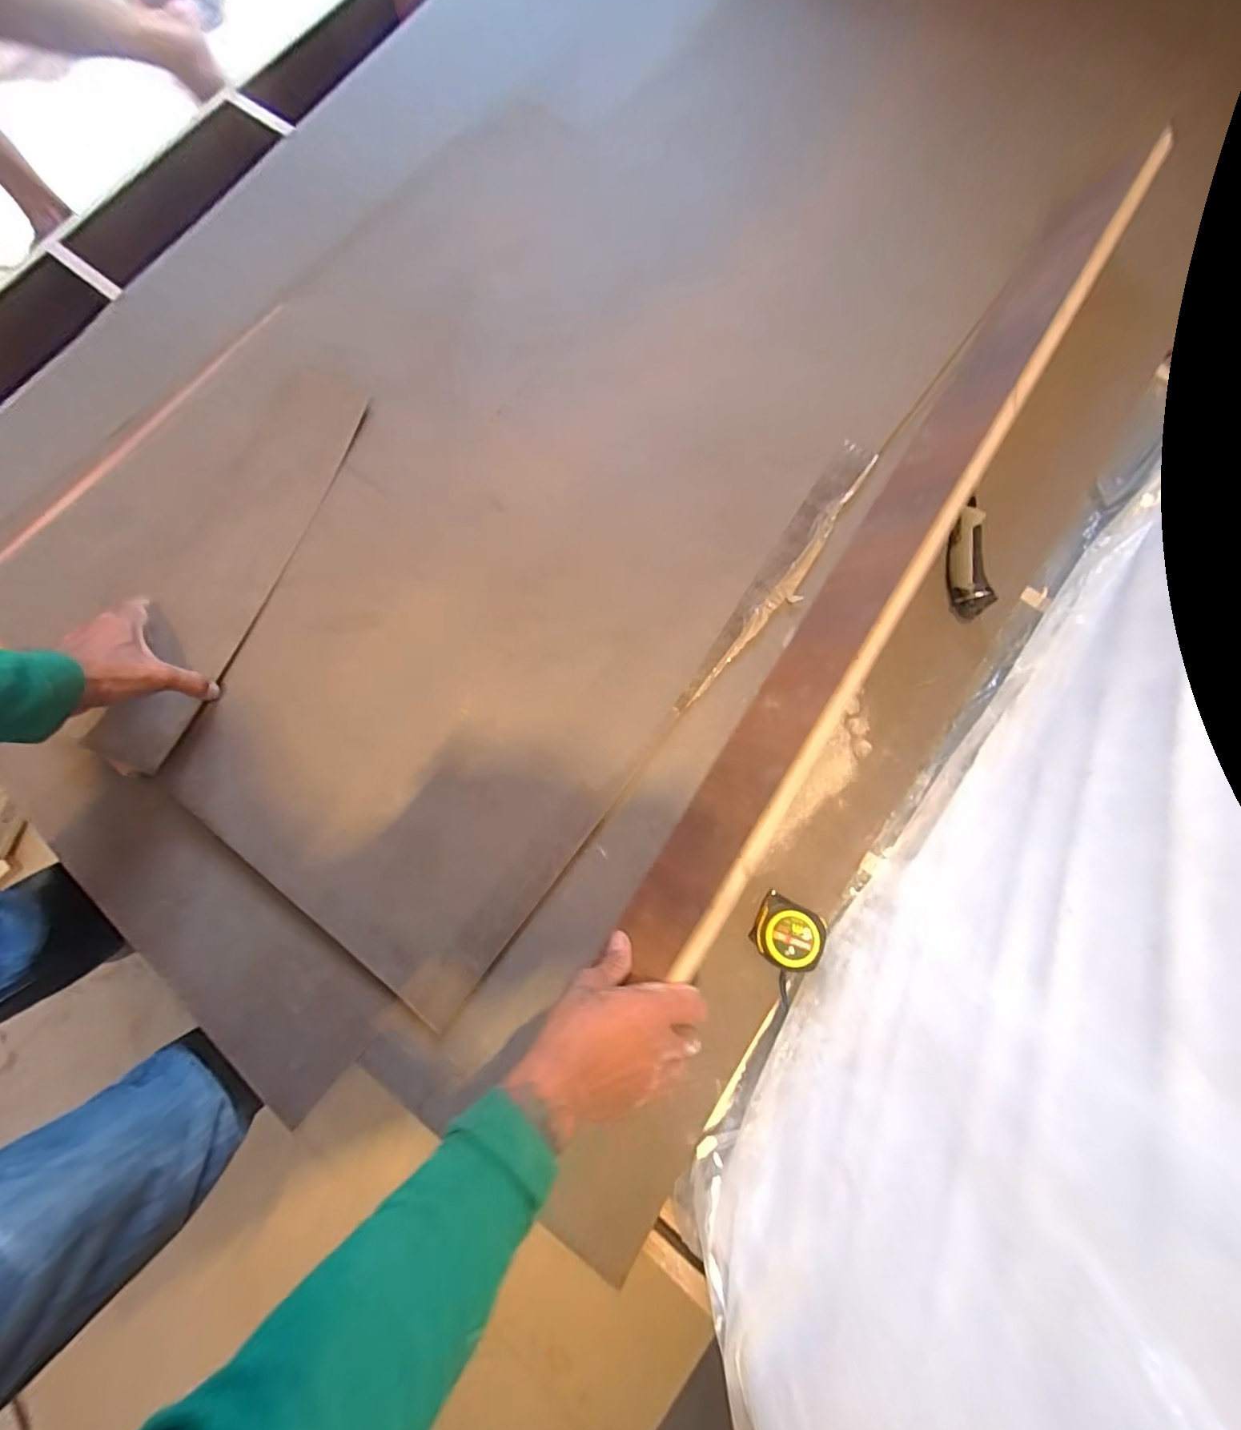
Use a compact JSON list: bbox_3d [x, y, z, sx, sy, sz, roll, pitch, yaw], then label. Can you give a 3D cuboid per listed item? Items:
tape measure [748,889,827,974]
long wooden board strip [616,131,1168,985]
[{"bbox_3d":[0.166,0.218,0.527,0.065,0.039,0.060,29,80,8],"label":"tape measure"},{"bbox_3d":[0.285,-0.185,0.560,0.022,0.120,0.966,38,81,-24],"label":"long wooden board strip"}]

